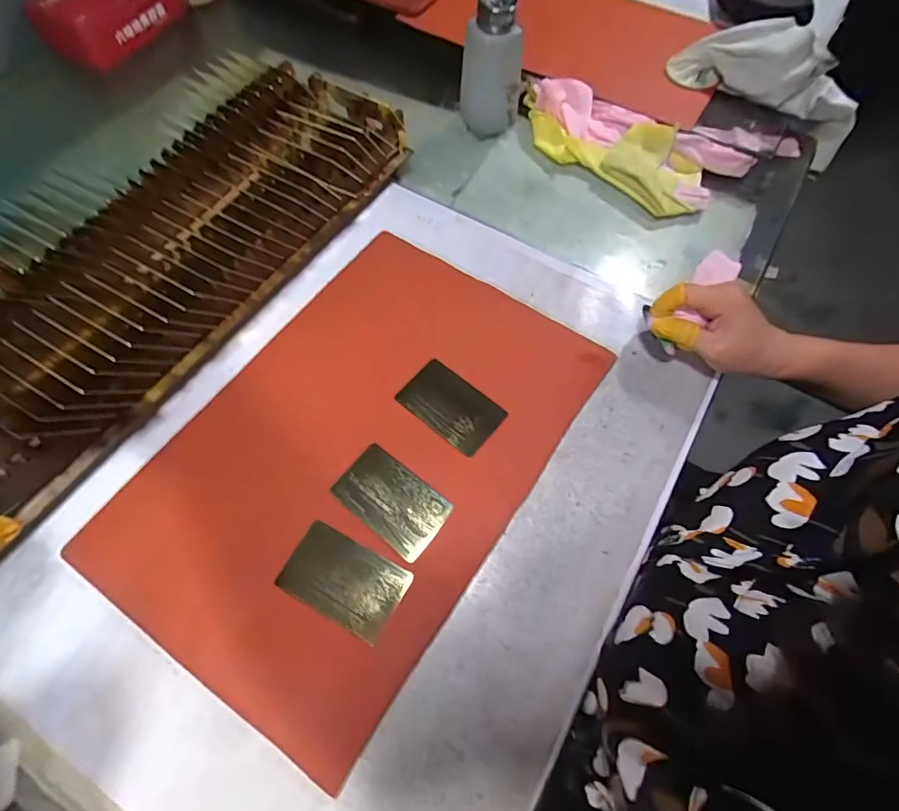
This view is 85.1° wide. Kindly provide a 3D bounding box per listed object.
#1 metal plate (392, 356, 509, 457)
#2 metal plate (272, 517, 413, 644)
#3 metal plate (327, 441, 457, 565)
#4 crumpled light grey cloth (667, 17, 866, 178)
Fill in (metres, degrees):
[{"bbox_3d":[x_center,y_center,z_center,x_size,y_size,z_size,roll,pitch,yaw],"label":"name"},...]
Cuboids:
[{"bbox_3d":[0.001,-0.001,0.411,0.084,0.006,0.053,36,72,18],"label":"metal plate"},{"bbox_3d":[-0.075,0.124,0.352,0.083,0.004,0.053,28,66,8],"label":"metal plate"},{"bbox_3d":[-0.044,0.072,0.376,0.084,0.006,0.053,35,69,16],"label":"metal plate"},{"bbox_3d":[0.361,-0.352,0.540,0.218,0.097,0.041,25,65,-7],"label":"crumpled light grey cloth"}]

